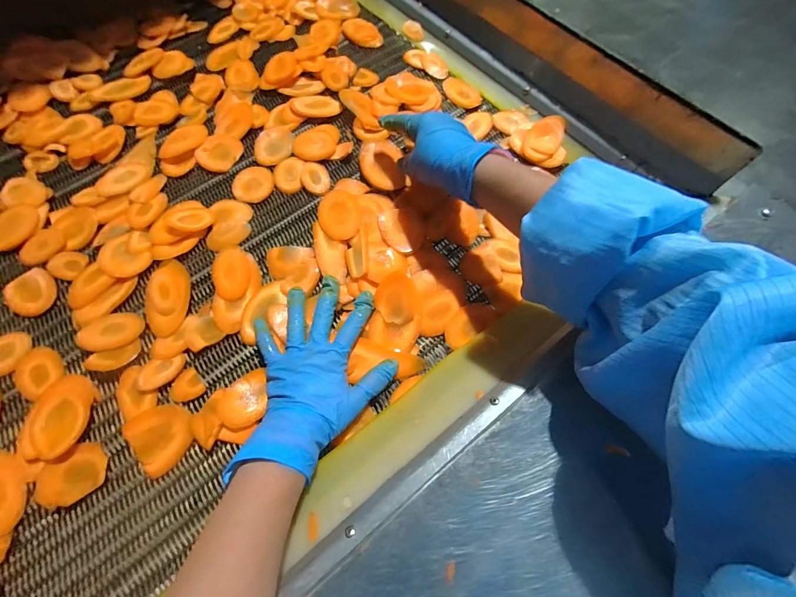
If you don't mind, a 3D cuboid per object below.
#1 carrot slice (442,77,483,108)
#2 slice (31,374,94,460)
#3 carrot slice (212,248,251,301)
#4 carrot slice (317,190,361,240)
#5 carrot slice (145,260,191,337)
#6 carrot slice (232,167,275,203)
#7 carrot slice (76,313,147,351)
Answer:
[{"bbox_3d":[0.092,-0.301,0.503,0.035,0.005,0.065,-41,74,-14],"label":"carrot slice"},{"bbox_3d":[-0.337,0.116,0.345,0.048,0.007,0.077,-8,69,-3],"label":"slice"},{"bbox_3d":[-0.195,-0.028,0.401,0.041,0.008,0.064,-12,69,-4],"label":"carrot slice"},{"bbox_3d":[-0.072,-0.104,0.425,0.051,0.006,0.072,-9,69,-3],"label":"carrot slice"},{"bbox_3d":[-0.262,-0.001,0.390,0.046,0.010,0.087,-8,69,-3],"label":"carrot slice"},{"bbox_3d":[-0.190,-0.150,0.451,0.051,0.004,0.054,6,69,3],"label":"carrot slice"},{"bbox_3d":[-0.313,0.036,0.374,0.062,0.006,0.041,-20,70,-7],"label":"carrot slice"}]

